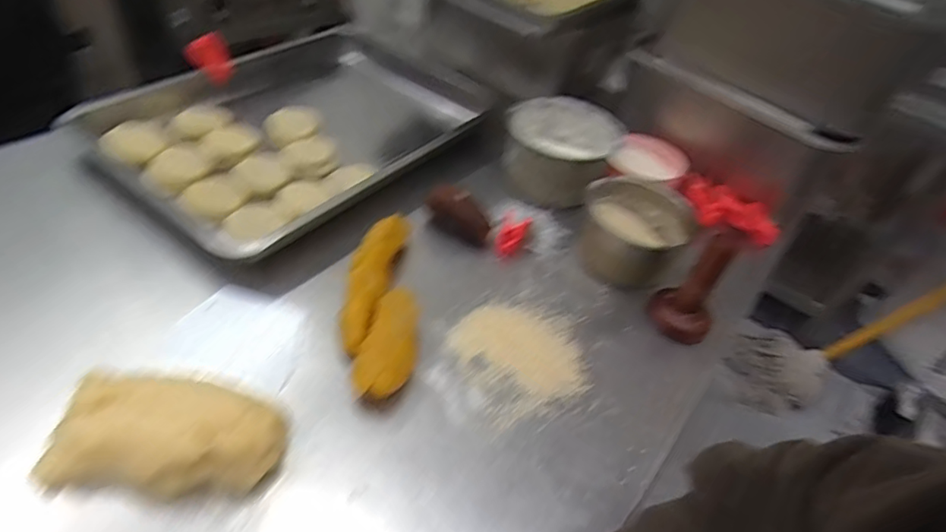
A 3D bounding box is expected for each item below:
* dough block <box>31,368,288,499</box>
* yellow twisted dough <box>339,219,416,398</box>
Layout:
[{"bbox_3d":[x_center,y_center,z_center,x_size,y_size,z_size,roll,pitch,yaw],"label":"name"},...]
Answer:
[{"bbox_3d":[-0.231,0.122,0.430,0.162,0.054,0.091,7,44,-6],"label":"dough block"},{"bbox_3d":[-0.093,0.025,0.558,0.065,0.031,0.219,3,44,-10],"label":"yellow twisted dough"}]

